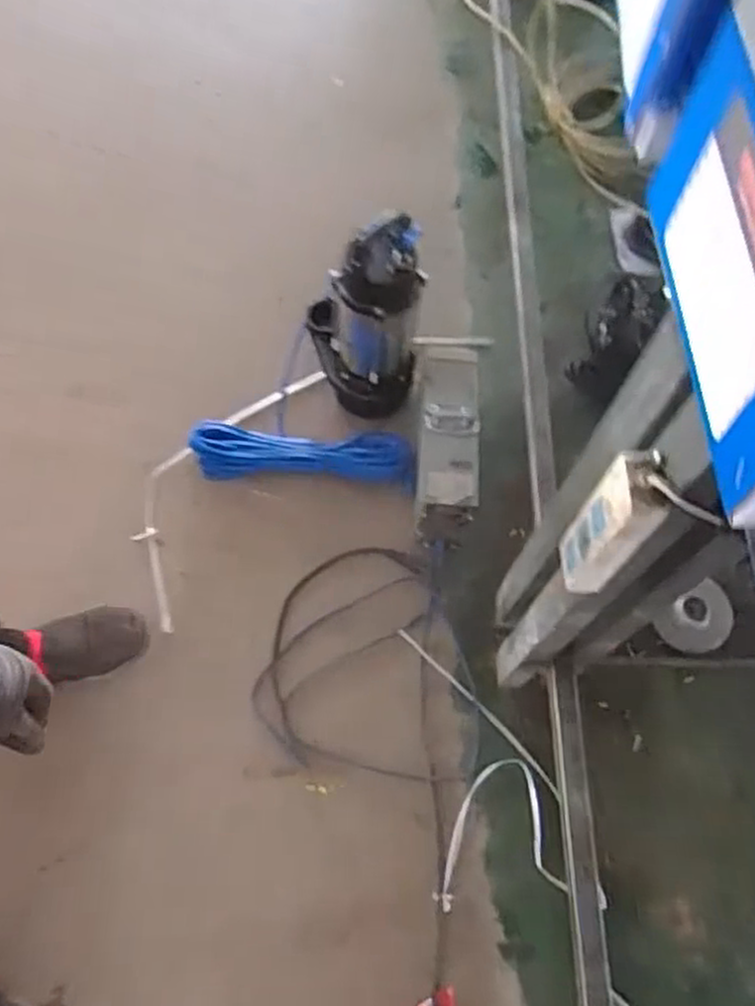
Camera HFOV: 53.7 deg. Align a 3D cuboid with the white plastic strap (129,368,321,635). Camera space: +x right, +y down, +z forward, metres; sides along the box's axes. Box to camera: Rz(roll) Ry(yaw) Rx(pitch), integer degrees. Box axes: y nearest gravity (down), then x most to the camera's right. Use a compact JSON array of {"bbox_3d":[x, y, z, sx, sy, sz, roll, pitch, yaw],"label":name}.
[{"bbox_3d":[-0.289,-0.047,1.266,0.173,0.014,0.521,24,69,9],"label":"white plastic strap"}]

